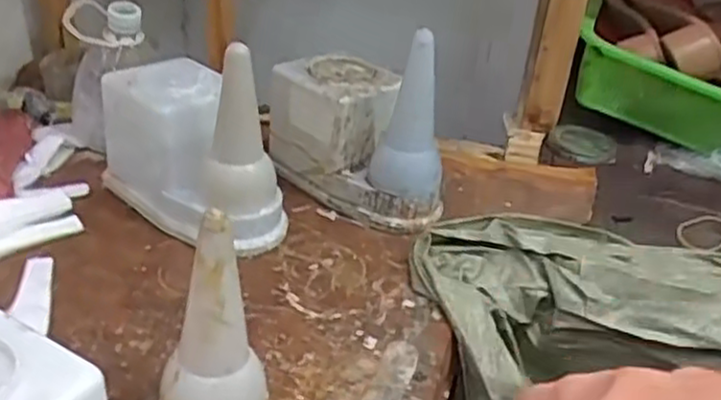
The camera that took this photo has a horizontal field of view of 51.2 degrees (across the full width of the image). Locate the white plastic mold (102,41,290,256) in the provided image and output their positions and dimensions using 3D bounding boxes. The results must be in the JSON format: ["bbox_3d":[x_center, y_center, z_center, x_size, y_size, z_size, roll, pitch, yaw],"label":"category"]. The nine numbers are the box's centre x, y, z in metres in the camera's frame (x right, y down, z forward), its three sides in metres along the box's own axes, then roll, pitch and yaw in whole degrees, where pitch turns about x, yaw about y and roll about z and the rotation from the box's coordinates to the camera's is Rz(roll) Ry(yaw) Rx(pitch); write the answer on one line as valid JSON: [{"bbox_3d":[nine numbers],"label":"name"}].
[{"bbox_3d":[-0.152,-0.059,0.687,0.090,0.151,0.200,-22,41,-39],"label":"white plastic mold"}]

